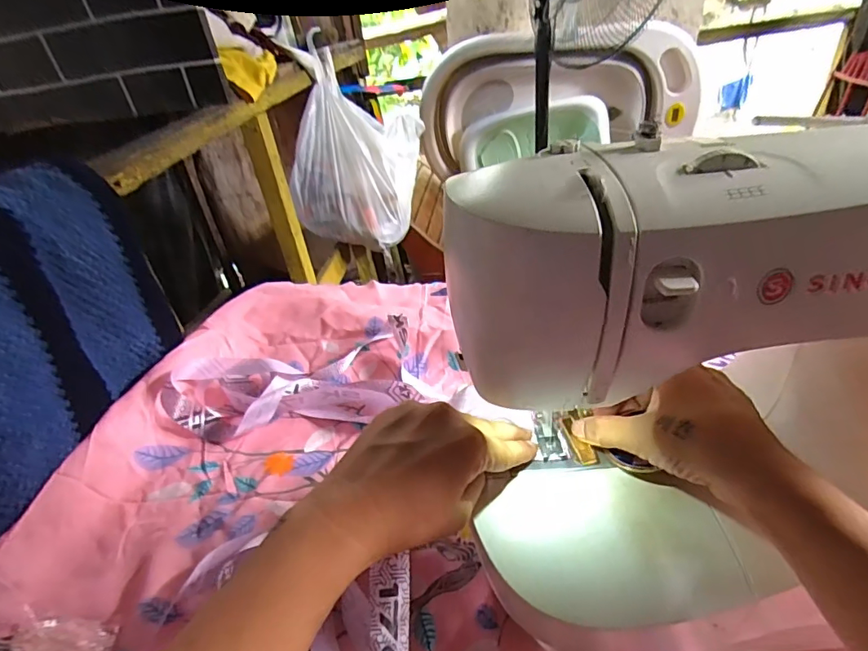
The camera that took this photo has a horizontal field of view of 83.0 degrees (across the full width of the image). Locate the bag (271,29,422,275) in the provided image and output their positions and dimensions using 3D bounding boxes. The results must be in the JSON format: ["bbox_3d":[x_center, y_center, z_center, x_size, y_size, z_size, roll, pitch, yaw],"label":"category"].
[{"bbox_3d":[-0.202,-0.436,1.231,0.306,0.445,0.195,2,36,11],"label":"bag"}]

